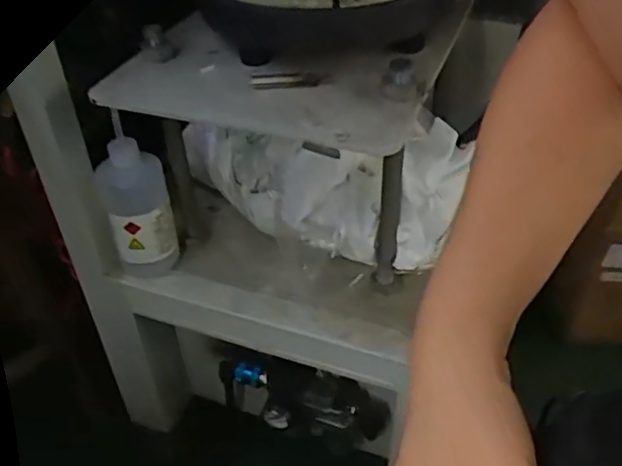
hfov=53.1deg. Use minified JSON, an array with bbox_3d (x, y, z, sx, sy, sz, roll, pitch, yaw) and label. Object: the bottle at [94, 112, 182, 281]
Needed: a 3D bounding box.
[{"bbox_3d":[-0.196,-0.031,0.708,0.071,0.168,0.060,-12,42,-11],"label":"bottle"}]

